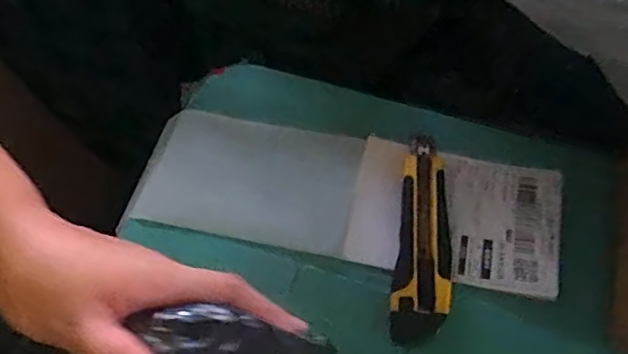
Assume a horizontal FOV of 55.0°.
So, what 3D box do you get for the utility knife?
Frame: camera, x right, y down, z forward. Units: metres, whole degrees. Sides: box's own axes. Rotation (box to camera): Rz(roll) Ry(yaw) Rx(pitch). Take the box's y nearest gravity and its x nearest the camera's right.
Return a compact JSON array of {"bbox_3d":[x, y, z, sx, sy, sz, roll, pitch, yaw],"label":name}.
[{"bbox_3d":[0.080,0.039,0.438,0.037,0.016,0.162,9,61,4],"label":"utility knife"}]

